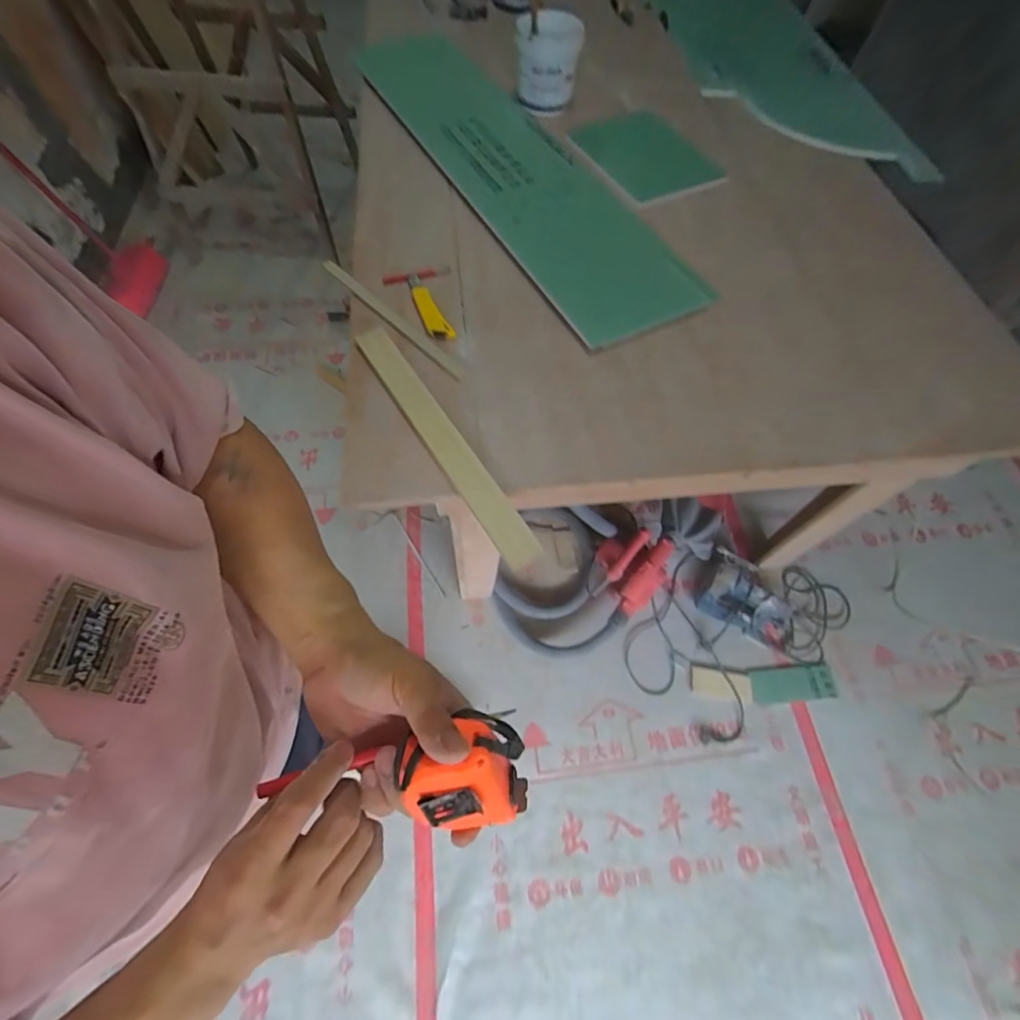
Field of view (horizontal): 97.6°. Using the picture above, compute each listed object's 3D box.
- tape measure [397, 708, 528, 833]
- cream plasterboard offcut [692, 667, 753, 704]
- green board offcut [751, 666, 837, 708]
[{"bbox_3d":[-0.029,0.160,0.272,0.072,0.045,0.058,-6,57,-3],"label":"tape measure"},{"bbox_3d":[0.612,0.506,1.291,0.164,0.009,0.077,12,64,3],"label":"cream plasterboard offcut"},{"bbox_3d":[0.820,0.505,1.295,0.250,0.007,0.094,-4,64,-5],"label":"green board offcut"}]

